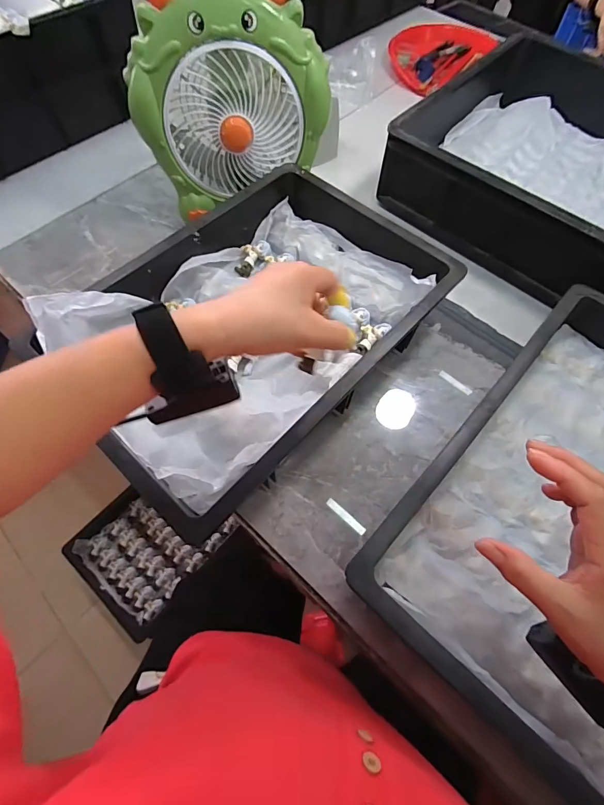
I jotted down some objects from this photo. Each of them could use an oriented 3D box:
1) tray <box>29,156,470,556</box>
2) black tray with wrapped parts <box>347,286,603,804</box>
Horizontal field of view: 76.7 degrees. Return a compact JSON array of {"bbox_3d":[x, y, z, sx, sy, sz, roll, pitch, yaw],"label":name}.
[{"bbox_3d":[-0.054,-0.098,0.476,0.303,0.117,0.445,40,70,17],"label":"tray"},{"bbox_3d":[0.293,0.103,0.372,0.296,0.079,0.438,40,70,17],"label":"black tray with wrapped parts"}]

